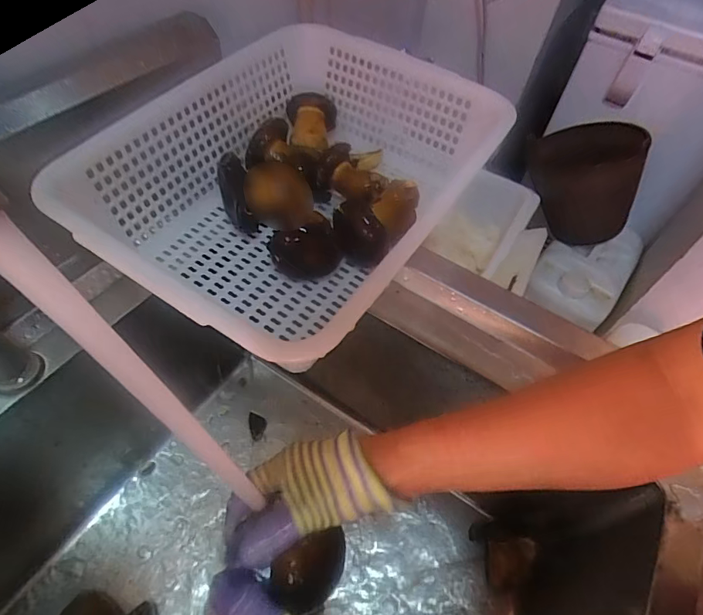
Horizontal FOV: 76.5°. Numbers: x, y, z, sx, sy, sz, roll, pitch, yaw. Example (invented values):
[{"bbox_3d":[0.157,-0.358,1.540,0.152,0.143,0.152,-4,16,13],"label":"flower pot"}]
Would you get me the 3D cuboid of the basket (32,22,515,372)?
[{"bbox_3d":[-0.045,-0.111,0.435,0.254,0.157,0.377,29,57,15],"label":"basket"}]

